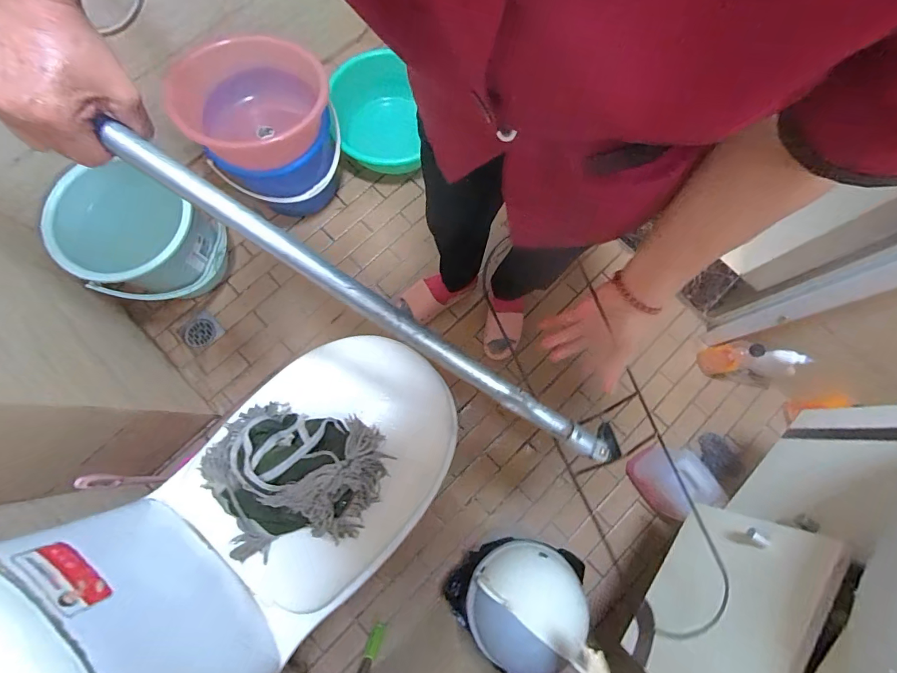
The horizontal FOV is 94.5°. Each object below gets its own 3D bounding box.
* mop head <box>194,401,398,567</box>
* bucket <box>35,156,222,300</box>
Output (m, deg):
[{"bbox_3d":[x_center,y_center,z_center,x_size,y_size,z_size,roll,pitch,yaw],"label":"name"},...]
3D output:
[{"bbox_3d":[-0.229,0.201,0.594,0.256,0.111,0.208,-6,78,-3],"label":"mop head"},{"bbox_3d":[-0.744,-0.231,1.006,0.285,0.261,0.260,0,77,-1],"label":"bucket"}]

